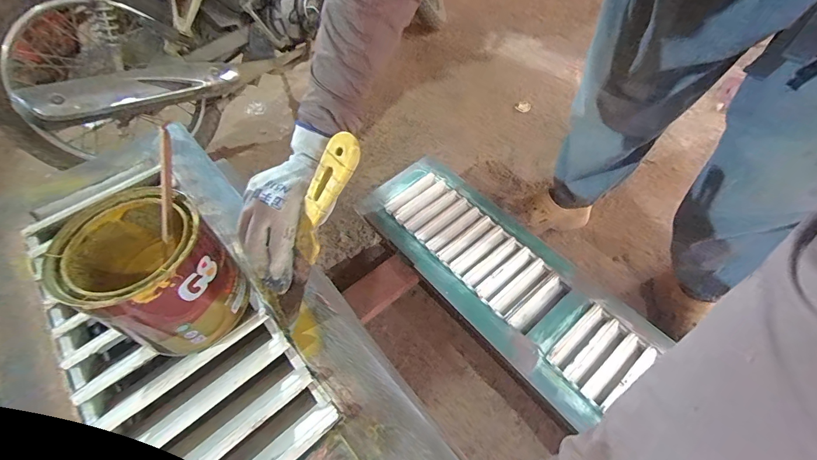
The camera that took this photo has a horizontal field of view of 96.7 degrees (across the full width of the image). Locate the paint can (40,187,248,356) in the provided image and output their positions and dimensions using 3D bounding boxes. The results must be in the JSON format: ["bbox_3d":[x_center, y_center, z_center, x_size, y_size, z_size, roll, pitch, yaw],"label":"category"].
[{"bbox_3d":[-0.223,0.042,0.331,0.110,0.123,0.106,-2,54,3],"label":"paint can"}]

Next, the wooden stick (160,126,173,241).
[{"bbox_3d":[-0.202,-0.037,0.303,0.008,0.099,0.009,16,16,15],"label":"wooden stick"}]

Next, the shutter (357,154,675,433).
[{"bbox_3d":[0.485,0.354,0.643,0.285,0.068,1.618,-36,59,-19],"label":"shutter"}]

